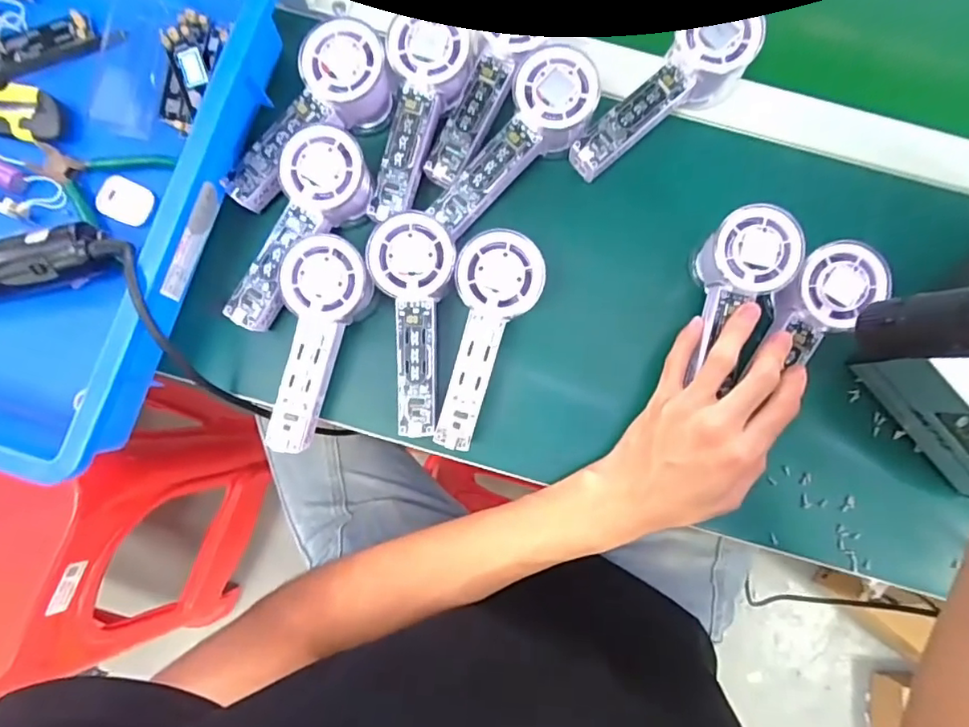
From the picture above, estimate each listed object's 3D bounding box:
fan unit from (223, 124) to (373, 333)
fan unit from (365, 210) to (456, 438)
[{"bbox_3d":[-0.130,-0.091,0.399,0.053,0.032,0.144,32,98,3],"label":"fan unit"},{"bbox_3d":[-0.049,-0.027,0.396,0.054,0.032,0.148,0,97,-1],"label":"fan unit"}]

